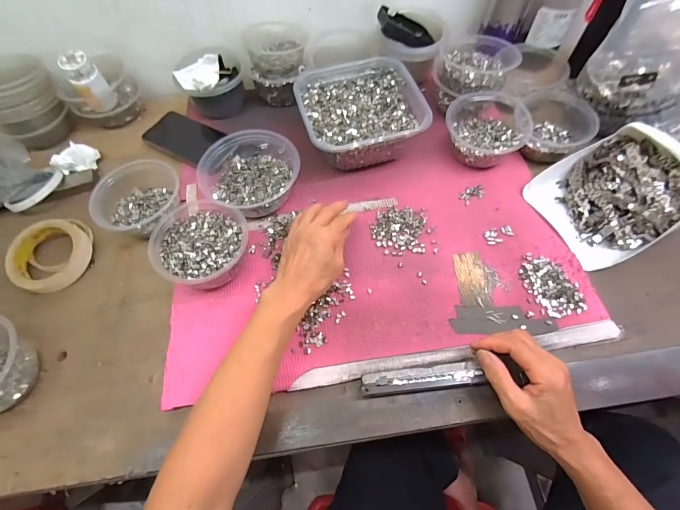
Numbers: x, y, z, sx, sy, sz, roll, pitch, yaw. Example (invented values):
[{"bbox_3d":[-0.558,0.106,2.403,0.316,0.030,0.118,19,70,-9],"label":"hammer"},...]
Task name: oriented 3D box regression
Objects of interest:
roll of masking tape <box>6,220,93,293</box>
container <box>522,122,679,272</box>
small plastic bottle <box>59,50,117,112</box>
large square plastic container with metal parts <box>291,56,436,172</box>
[{"bbox_3d":[-0.395,0.002,0.478,0.096,0.030,0.097,-1,61,2],"label":"roll of masking tape"},{"bbox_3d":[0.364,-0.085,0.460,0.153,0.082,0.153,-22,63,-10],"label":"container"},{"bbox_3d":[-0.395,-0.271,0.549,0.045,0.088,0.034,-38,67,-17],"label":"small plastic bottle"},{"bbox_3d":[0.028,-0.213,0.544,0.170,0.079,0.180,-13,62,-5],"label":"large square plastic container with metal parts"}]

